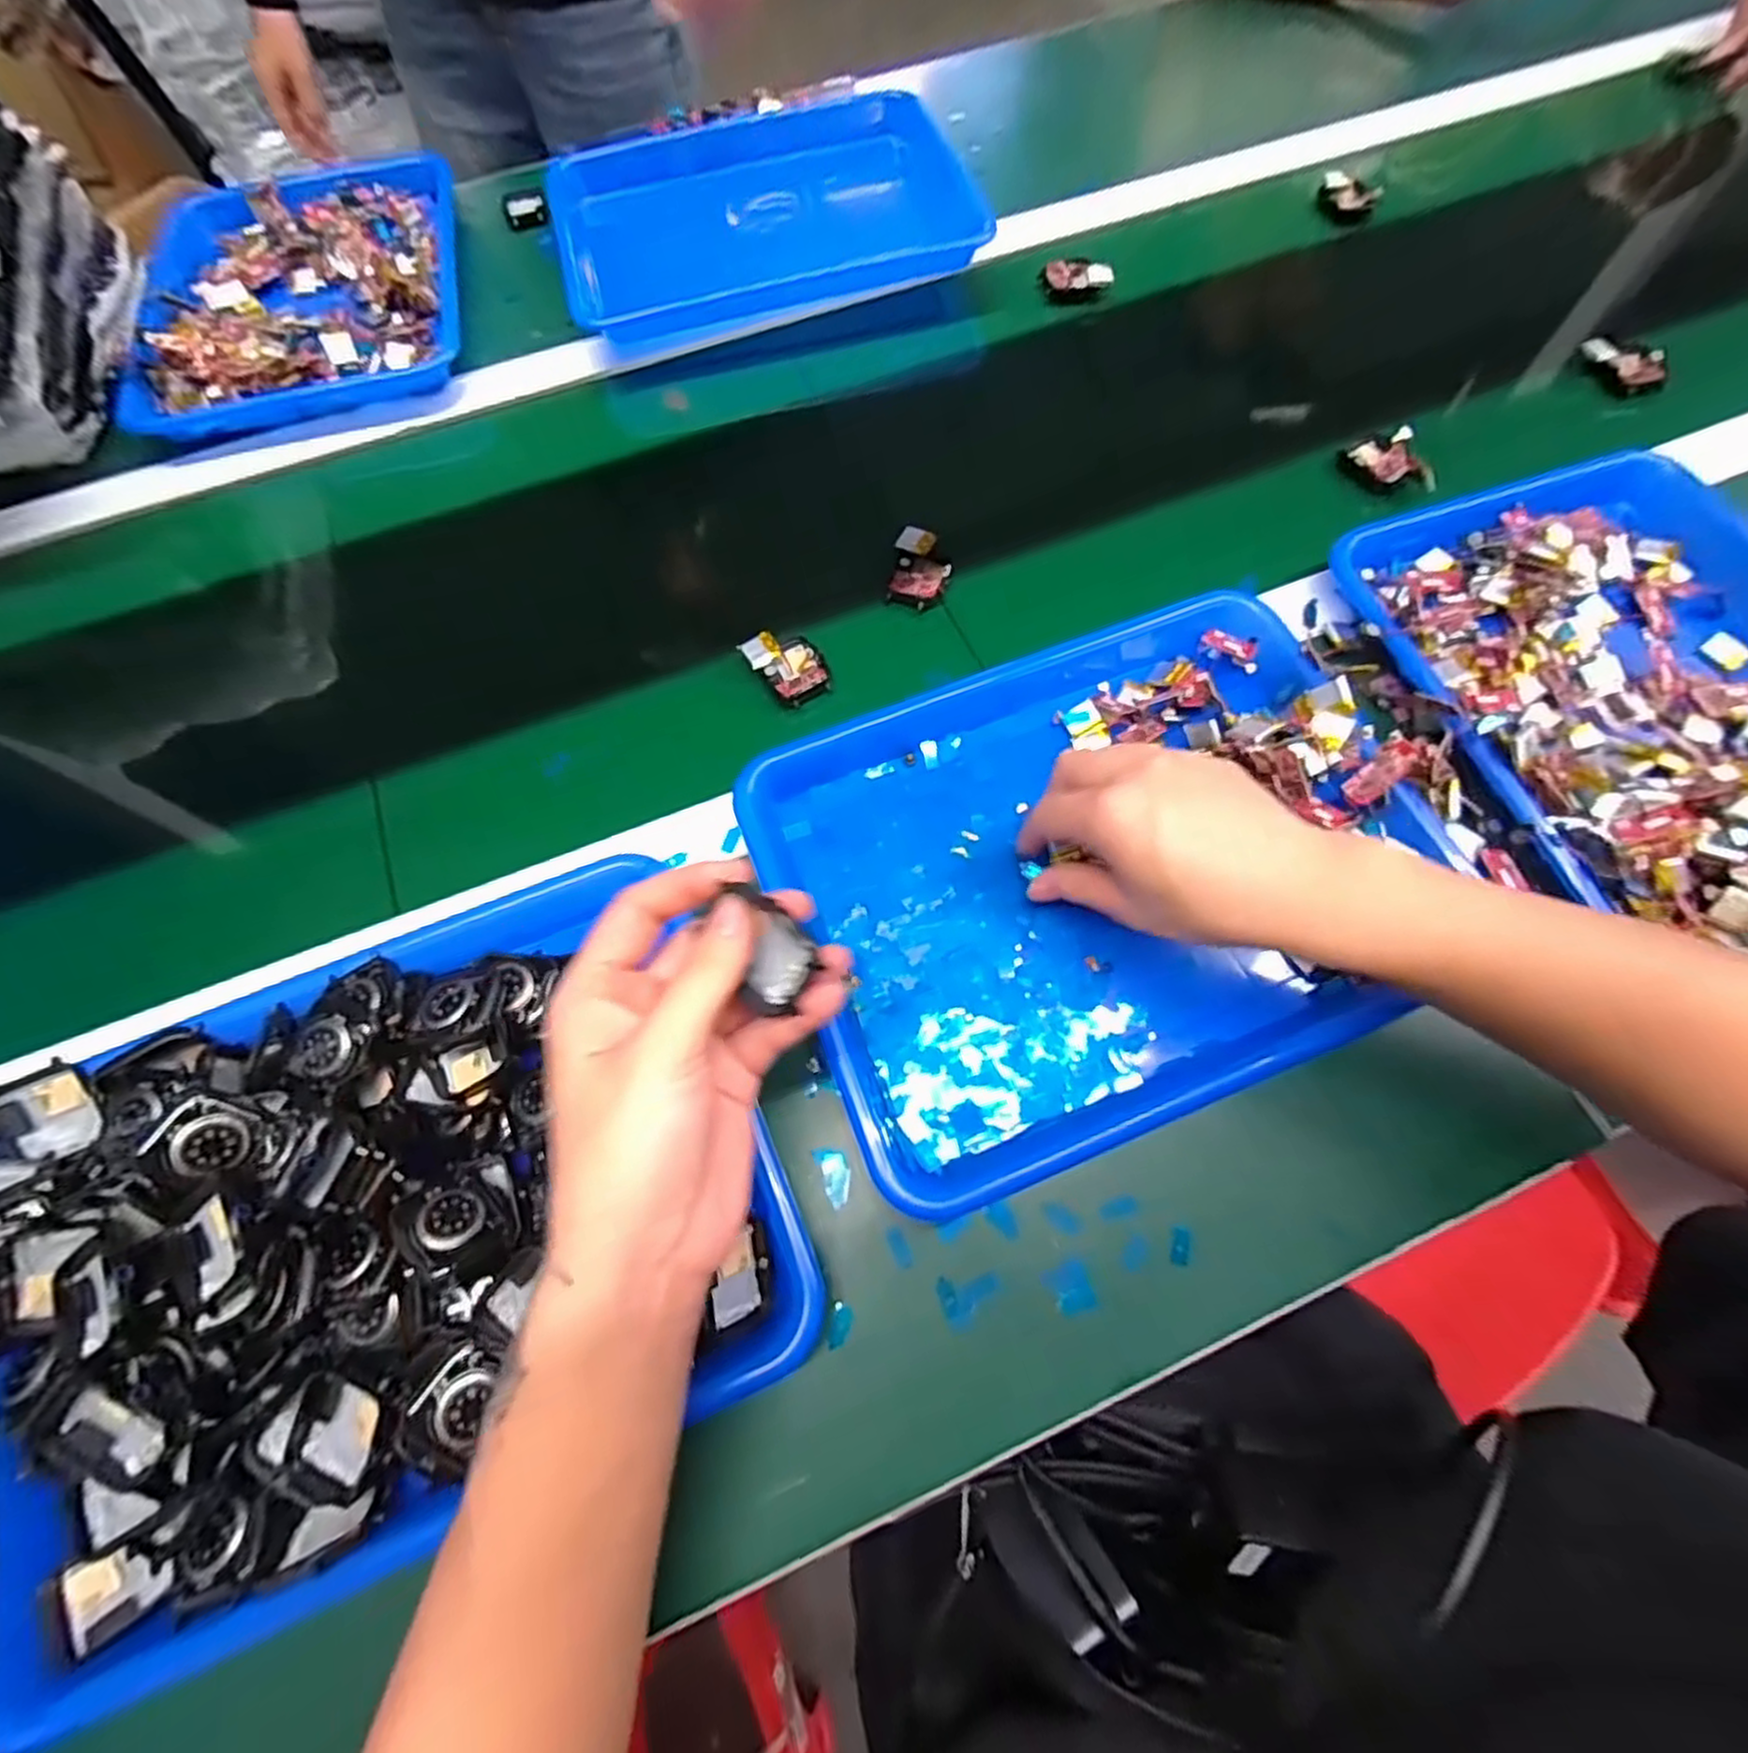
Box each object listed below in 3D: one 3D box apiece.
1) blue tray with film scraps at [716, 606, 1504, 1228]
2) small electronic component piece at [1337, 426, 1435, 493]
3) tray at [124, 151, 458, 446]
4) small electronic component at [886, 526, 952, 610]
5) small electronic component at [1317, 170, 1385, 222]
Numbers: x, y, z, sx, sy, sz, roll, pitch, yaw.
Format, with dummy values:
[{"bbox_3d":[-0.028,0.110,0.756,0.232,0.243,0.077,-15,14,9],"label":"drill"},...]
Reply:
[{"bbox_3d":[0.113,-0.012,0.388,0.324,0.038,0.260,-22,70,-7],"label":"blue tray with film scraps"},{"bbox_3d":[0.362,-0.289,0.519,0.036,0.023,0.063,-37,72,-12],"label":"small electronic component piece"},{"bbox_3d":[-0.476,-0.494,0.628,0.254,0.048,0.305,-15,69,-4],"label":"tray"},{"bbox_3d":[0.031,-0.205,0.490,0.038,0.013,0.057,8,69,4],"label":"small electronic component"},{"bbox_3d":[0.415,-0.596,0.654,0.049,0.023,0.019,36,74,14],"label":"small electronic component"}]

